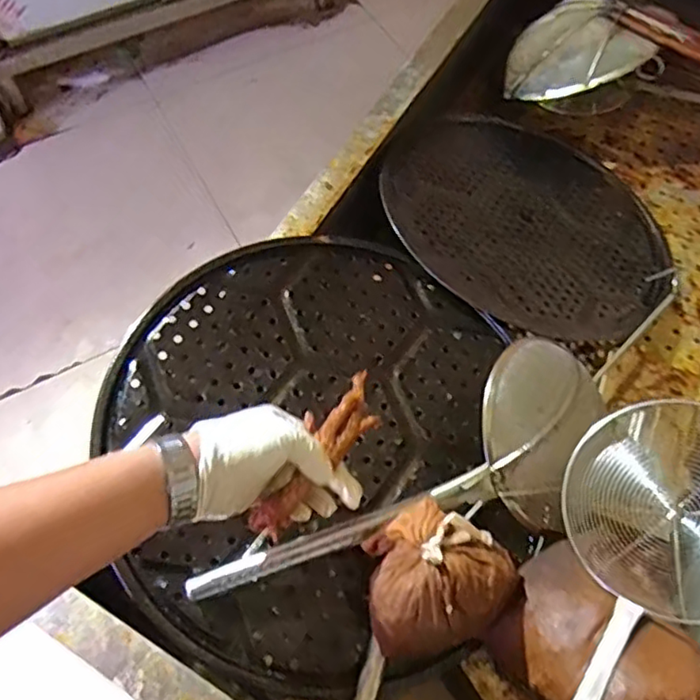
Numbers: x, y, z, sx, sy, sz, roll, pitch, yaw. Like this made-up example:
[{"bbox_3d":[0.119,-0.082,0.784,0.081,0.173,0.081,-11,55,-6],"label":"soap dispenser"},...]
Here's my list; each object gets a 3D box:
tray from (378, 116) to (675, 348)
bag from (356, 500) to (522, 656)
[{"bbox_3d":[0.241,-0.176,0.839,0.373,0.017,0.380,8,54,-11],"label":"tray"},{"bbox_3d":[0.071,0.184,0.521,0.118,0.090,0.106,-15,63,-7],"label":"bag"}]

